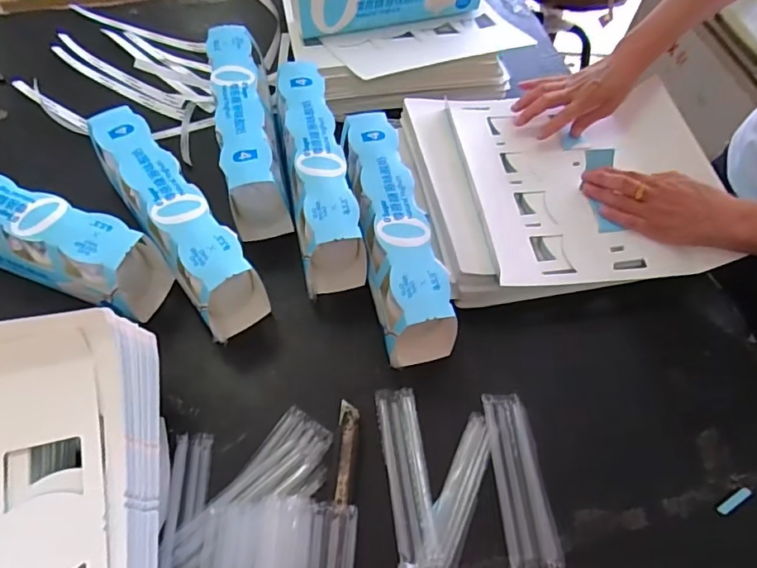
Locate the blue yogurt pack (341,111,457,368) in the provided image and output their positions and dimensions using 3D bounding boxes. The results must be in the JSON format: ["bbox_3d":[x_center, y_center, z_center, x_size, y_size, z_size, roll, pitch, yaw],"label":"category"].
[{"bbox_3d":[0.015,-0.057,0.566,0.071,0.094,0.274,-10,60,-9],"label":"blue yogurt pack"}]

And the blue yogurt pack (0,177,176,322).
[{"bbox_3d":[-0.363,-0.047,0.541,0.272,0.098,0.074,16,59,7],"label":"blue yogurt pack"}]

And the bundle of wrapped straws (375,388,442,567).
[{"bbox_3d":[0.026,0.173,0.481,0.037,0.009,0.157,-5,59,-6],"label":"bundle of wrapped straws"}]

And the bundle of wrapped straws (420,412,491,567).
[{"bbox_3d":[0.072,0.193,0.474,0.031,0.009,0.155,22,60,10],"label":"bundle of wrapped straws"}]

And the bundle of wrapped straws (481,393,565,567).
[{"bbox_3d":[0.132,0.181,0.485,0.047,0.009,0.156,-2,59,-5],"label":"bundle of wrapped straws"}]

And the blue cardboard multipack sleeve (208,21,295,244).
[{"bbox_3d":[-0.161,-0.193,0.639,0.062,0.097,0.262,-10,60,-9],"label":"blue cardboard multipack sleeve"}]

